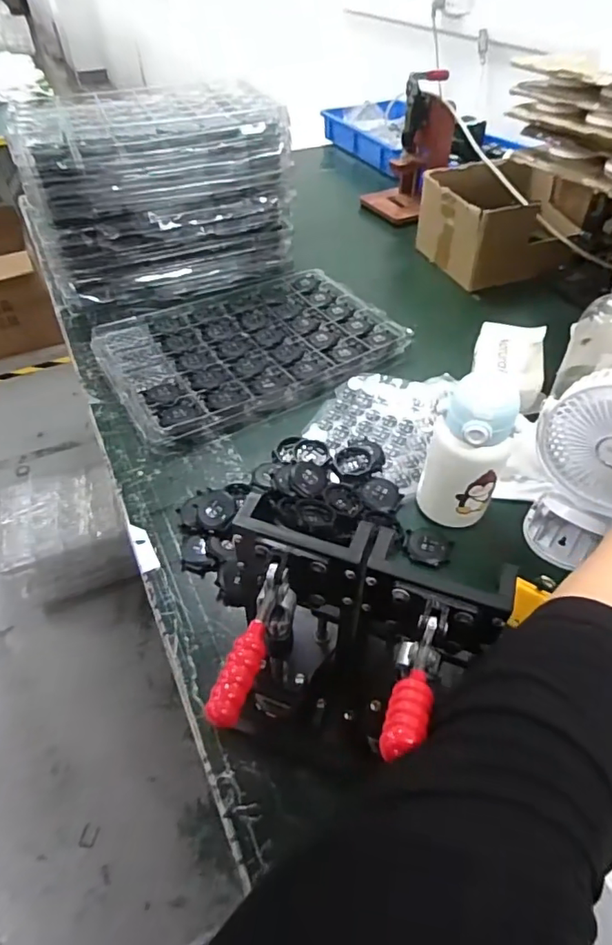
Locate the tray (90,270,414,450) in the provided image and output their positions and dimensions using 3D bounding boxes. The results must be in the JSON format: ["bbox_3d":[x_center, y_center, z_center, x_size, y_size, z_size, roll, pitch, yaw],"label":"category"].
[{"bbox_3d":[-0.096,-0.215,0.867,0.438,0.029,0.322,-25,51,-20],"label":"tray"}]

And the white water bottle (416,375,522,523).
[{"bbox_3d":[0.178,-0.022,0.582,0.084,0.175,0.080,19,51,19],"label":"white water bottle"}]

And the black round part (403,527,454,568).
[{"bbox_3d":[0.139,0.082,0.605,0.052,0.013,0.049,-1,47,1],"label":"black round part"}]

